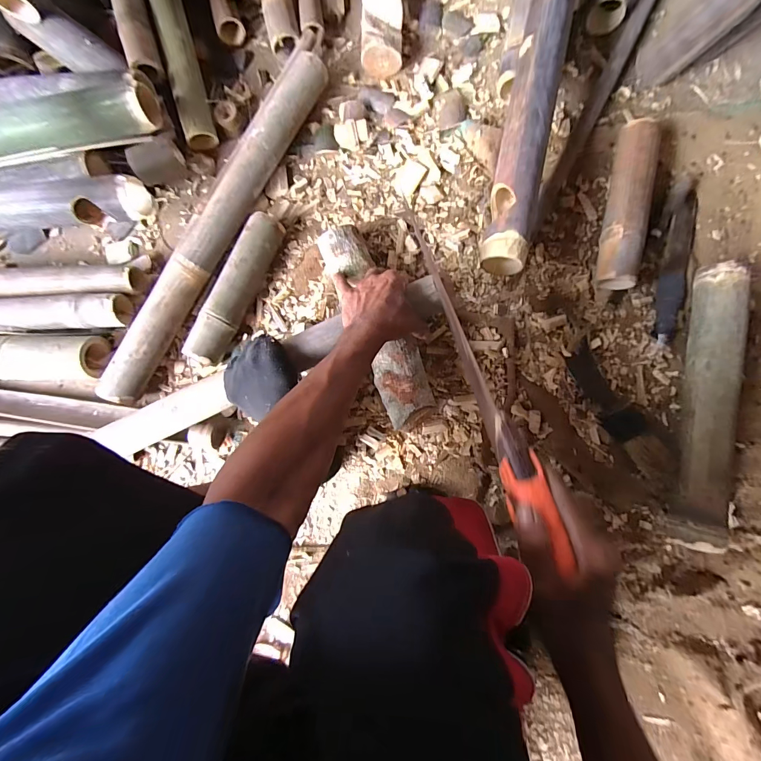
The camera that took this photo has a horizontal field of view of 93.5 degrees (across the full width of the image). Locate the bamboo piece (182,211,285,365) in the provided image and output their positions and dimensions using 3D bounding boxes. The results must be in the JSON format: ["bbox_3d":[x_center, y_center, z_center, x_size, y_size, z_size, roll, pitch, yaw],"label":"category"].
[{"bbox_3d":[-0.240,-0.153,0.599,0.056,0.052,0.261,23,87,7],"label":"bamboo piece"}]

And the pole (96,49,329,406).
[{"bbox_3d":[-0.277,-0.261,0.607,0.063,0.059,0.660,29,87,7],"label":"pole"}]

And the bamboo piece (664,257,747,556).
[{"bbox_3d":[0.485,0.034,0.528,0.055,0.068,0.409,10,85,6],"label":"bamboo piece"}]

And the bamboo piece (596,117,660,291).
[{"bbox_3d":[0.390,-0.273,0.571,0.055,0.060,0.263,11,85,6],"label":"bamboo piece"}]

